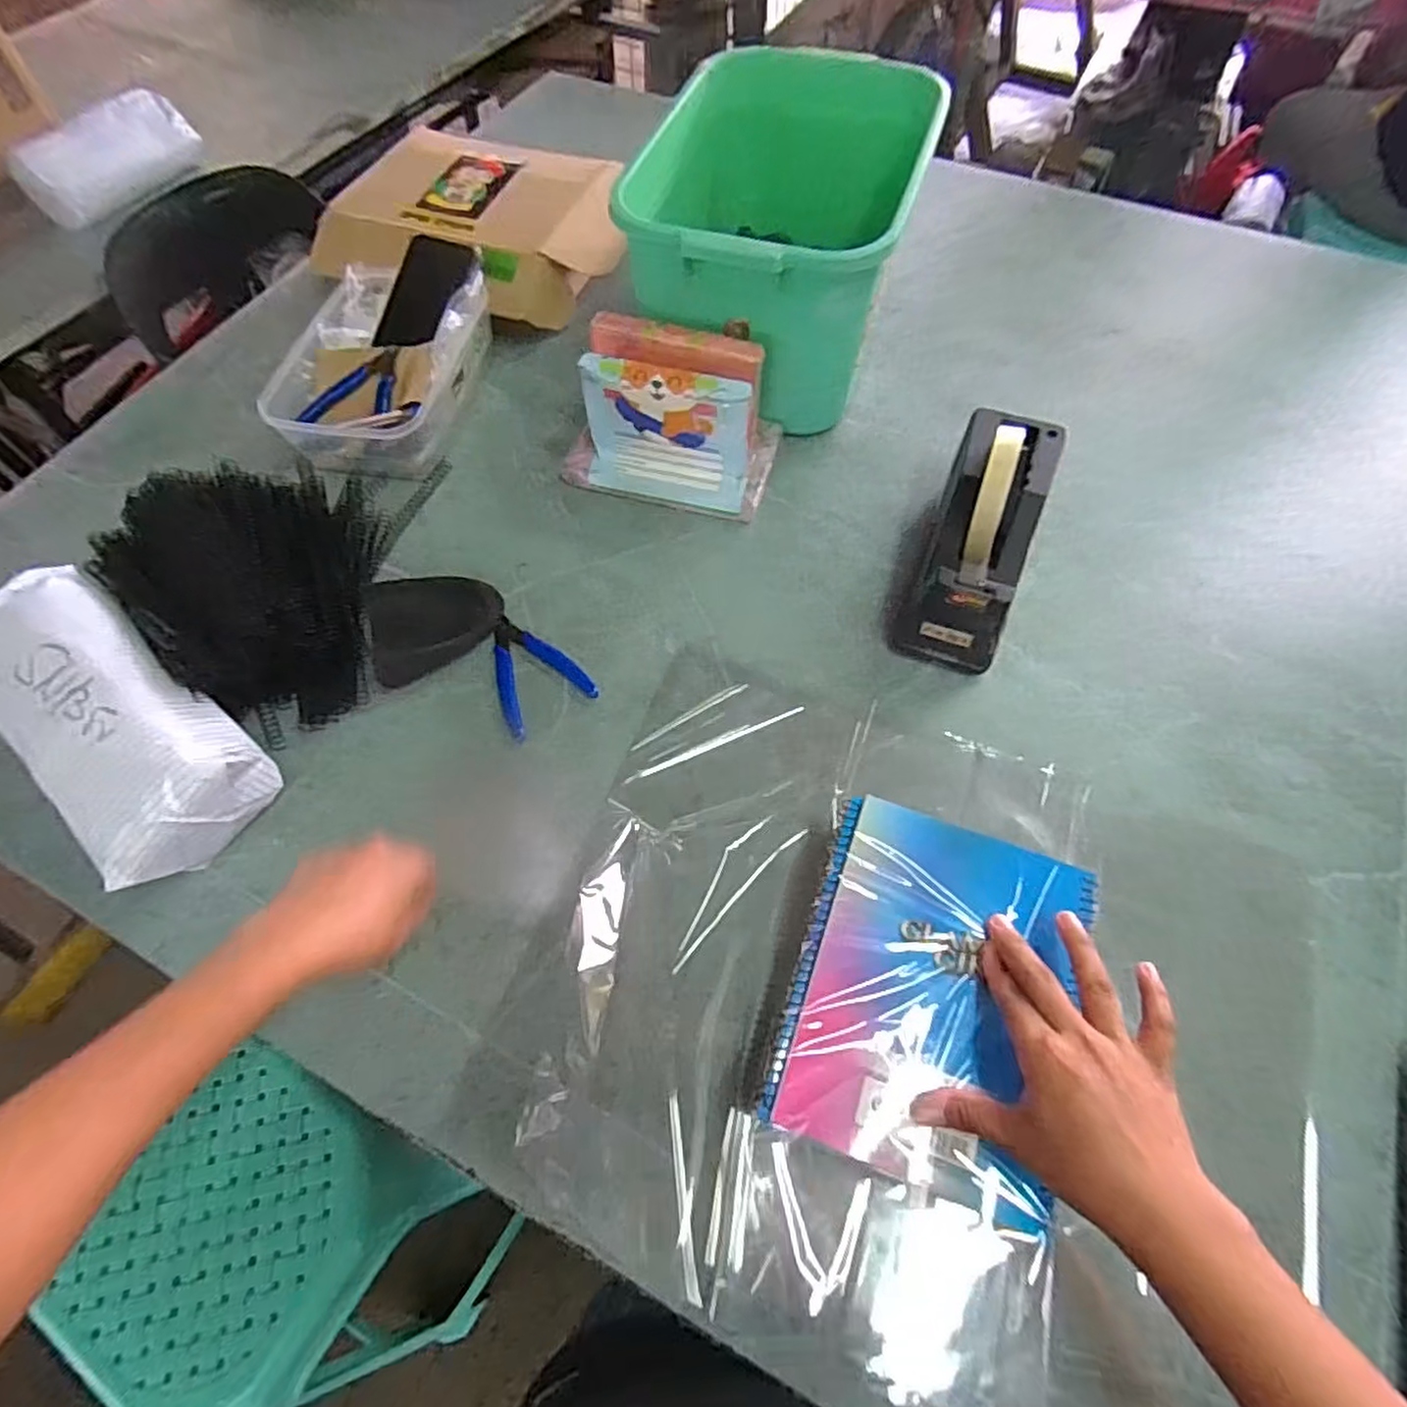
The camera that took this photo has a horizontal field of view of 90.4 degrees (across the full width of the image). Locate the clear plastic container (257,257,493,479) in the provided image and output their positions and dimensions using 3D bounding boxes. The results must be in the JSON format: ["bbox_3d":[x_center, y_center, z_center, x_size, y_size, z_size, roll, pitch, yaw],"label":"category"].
[{"bbox_3d":[-0.324,-0.345,0.703,0.177,0.060,0.253,7,63,5],"label":"clear plastic container"}]

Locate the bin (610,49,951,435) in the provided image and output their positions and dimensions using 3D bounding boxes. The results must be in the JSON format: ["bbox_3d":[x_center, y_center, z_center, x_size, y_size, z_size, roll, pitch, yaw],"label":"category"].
[{"bbox_3d":[0.079,-0.468,0.697,0.251,0.174,0.365,10,63,7],"label":"bin"}]

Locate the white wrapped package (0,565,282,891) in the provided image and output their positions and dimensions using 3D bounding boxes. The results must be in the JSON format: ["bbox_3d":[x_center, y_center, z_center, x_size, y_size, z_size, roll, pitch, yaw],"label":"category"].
[{"bbox_3d":[-0.440,0.009,0.520,0.272,0.085,0.117,37,69,18],"label":"white wrapped package"}]

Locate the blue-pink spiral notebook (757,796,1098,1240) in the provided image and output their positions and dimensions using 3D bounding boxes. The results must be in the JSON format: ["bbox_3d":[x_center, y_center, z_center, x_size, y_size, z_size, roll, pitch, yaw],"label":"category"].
[{"bbox_3d":[0.135,0.166,0.413,0.155,0.019,0.197,18,64,10],"label":"blue-pink spiral notebook"}]

